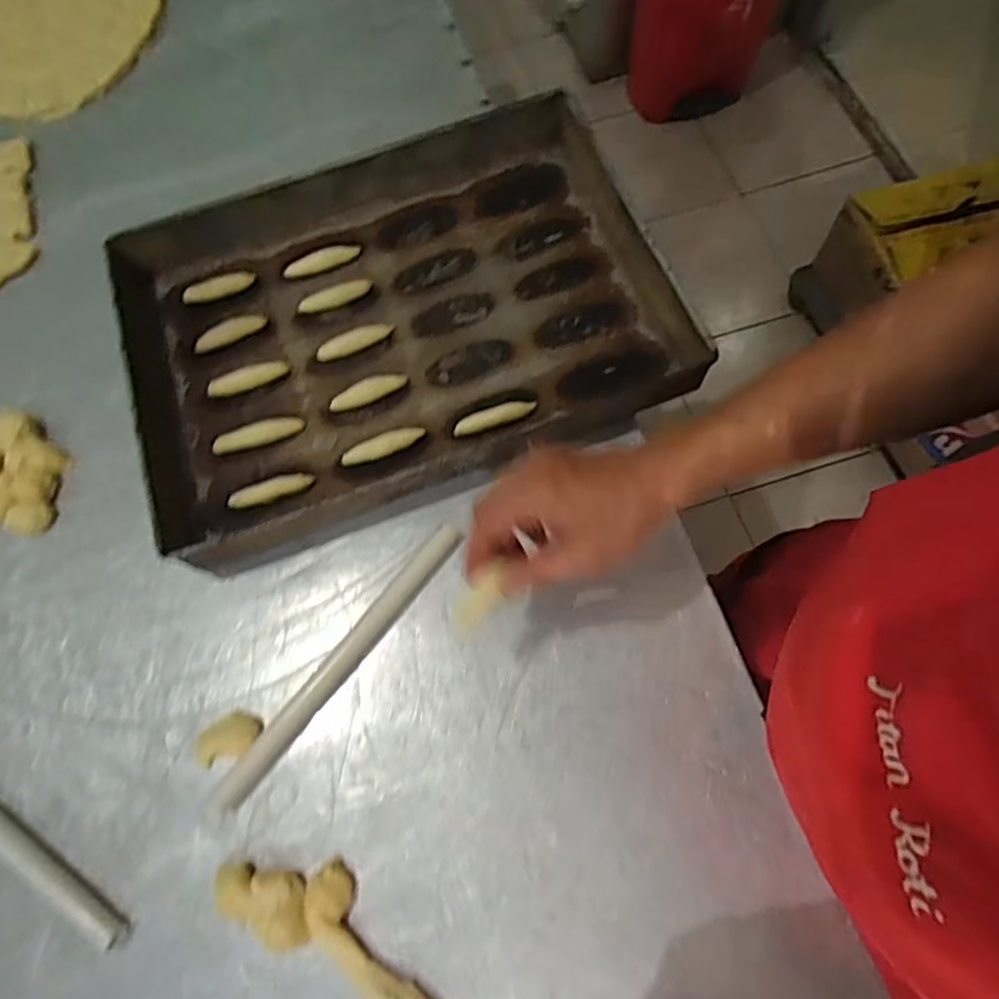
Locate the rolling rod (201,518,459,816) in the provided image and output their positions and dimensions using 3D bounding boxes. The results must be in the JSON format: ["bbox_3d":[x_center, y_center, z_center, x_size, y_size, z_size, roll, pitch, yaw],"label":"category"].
[{"bbox_3d":[-0.134,0.135,0.545,0.019,0.023,0.289,38,76,15],"label":"rolling rod"}]

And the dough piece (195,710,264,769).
[{"bbox_3d":[-0.219,0.191,0.523,0.054,0.015,0.034,-19,70,-5],"label":"dough piece"}]

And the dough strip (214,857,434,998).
[{"bbox_3d":[-0.118,0.312,0.478,0.193,0.025,0.062,21,72,10],"label":"dough strip"}]

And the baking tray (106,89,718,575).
[{"bbox_3d":[-0.103,-0.181,0.642,0.508,0.053,0.364,-20,70,-5],"label":"baking tray"}]

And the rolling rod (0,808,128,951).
[{"bbox_3d":[-0.403,0.256,0.513,0.284,0.020,0.023,29,74,12],"label":"rolling rod"}]

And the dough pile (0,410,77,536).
[{"bbox_3d":[-0.467,-0.022,0.618,0.099,0.027,0.130,5,70,4],"label":"dough pile"}]

